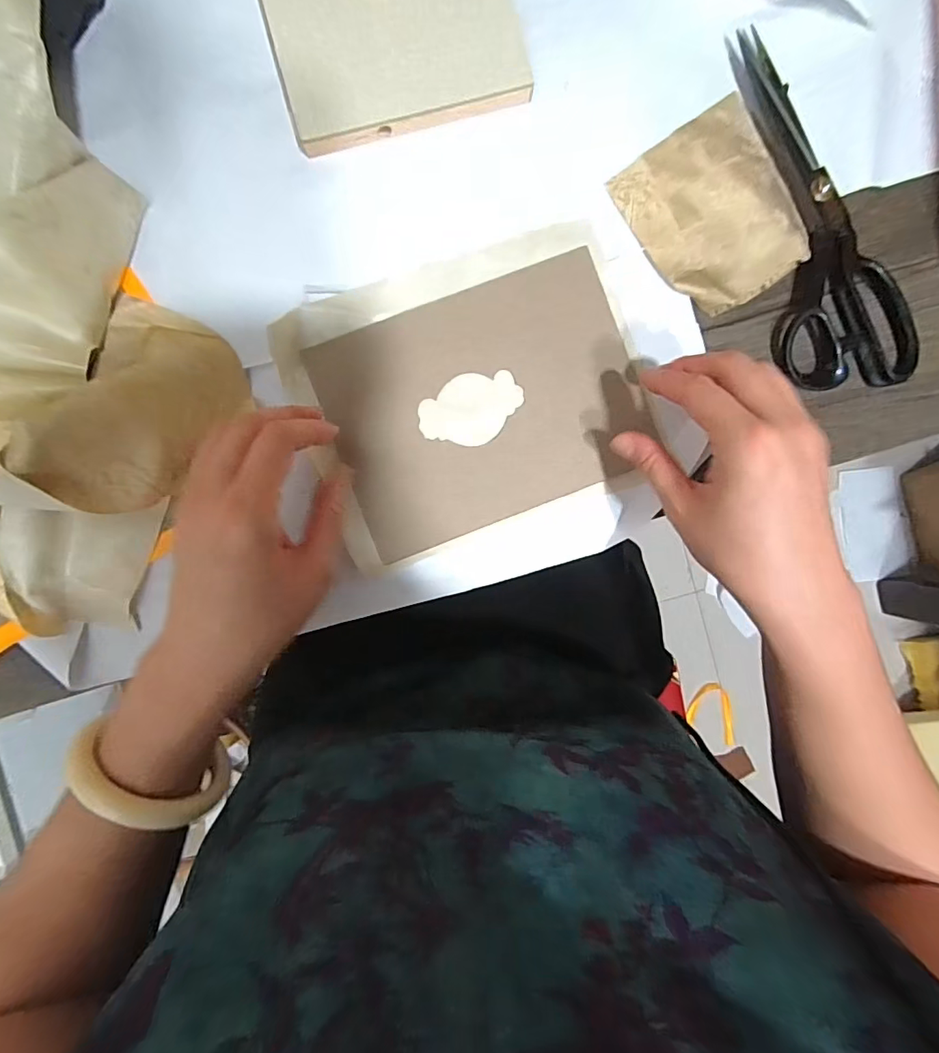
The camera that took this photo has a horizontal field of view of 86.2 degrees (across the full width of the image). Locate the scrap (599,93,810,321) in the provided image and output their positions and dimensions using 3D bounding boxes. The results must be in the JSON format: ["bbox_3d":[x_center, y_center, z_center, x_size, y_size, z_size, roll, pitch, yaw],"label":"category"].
[{"bbox_3d":[0.164,-0.209,0.330,0.105,0.006,0.117,-33,90,-1],"label":"scrap"}]

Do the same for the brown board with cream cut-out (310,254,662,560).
[{"bbox_3d":[0.011,-0.082,0.335,0.201,0.004,0.152,-21,90,-1],"label":"brown board with cream cut-out"}]

